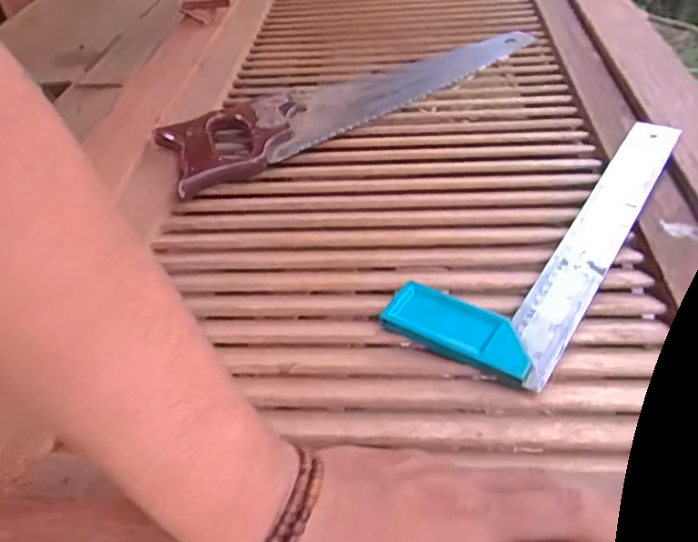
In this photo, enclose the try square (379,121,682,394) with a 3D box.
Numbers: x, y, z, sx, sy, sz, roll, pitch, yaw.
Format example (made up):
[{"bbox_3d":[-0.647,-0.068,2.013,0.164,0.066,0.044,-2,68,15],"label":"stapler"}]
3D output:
[{"bbox_3d":[0.150,-0.036,0.450,0.108,0.020,0.293,23,50,30],"label":"try square"}]

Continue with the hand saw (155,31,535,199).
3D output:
[{"bbox_3d":[0.014,-0.189,0.640,0.464,0.041,0.103,-31,46,-24],"label":"hand saw"}]

